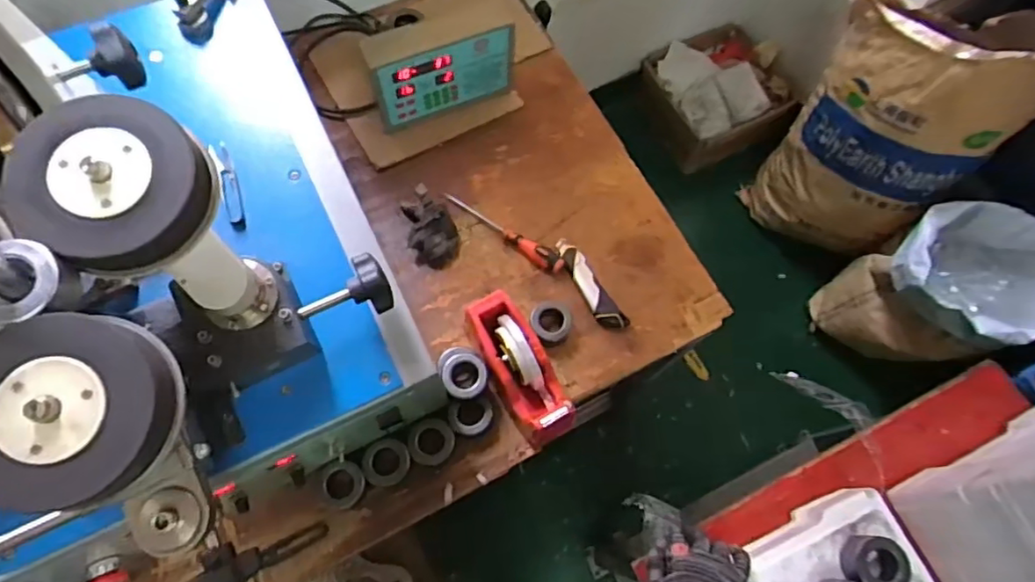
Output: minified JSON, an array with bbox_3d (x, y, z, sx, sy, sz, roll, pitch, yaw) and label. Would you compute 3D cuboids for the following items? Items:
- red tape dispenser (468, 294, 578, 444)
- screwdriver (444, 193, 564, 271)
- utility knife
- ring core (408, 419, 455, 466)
[{"bbox_3d":[0.003,0.101,0.804,0.073,0.100,0.204,-30,74,-13],"label":"red tape dispenser"},{"bbox_3d":[-0.023,-0.094,0.931,0.216,0.040,0.031,35,71,10],"label":"screwdriver"},{"bbox_3d":[0.108,-0.011,0.908,0.041,0.021,0.166,-27,73,-12],"label":"utility knife"},{"bbox_3d":[-0.113,0.203,0.801,0.060,0.031,0.058,1,69,-3],"label":"ring core"}]

